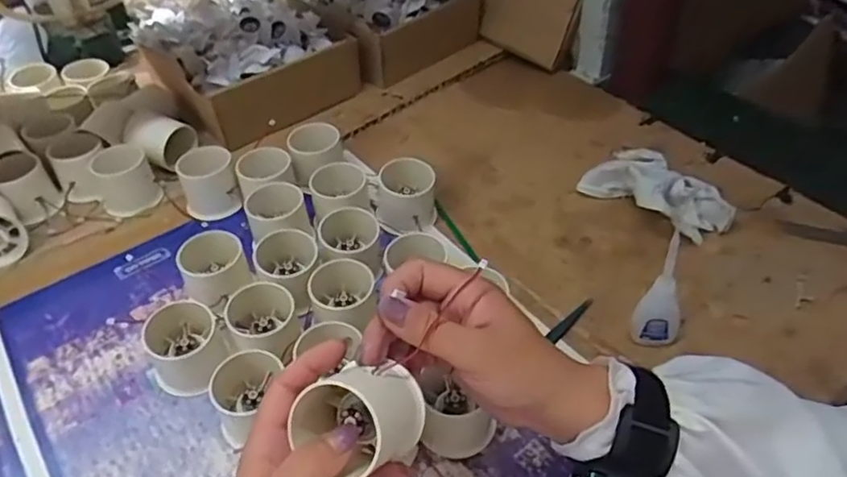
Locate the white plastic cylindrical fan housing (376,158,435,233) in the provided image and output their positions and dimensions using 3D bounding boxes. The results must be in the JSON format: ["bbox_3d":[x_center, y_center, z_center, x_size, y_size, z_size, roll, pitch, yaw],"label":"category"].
[{"bbox_3d":[-0.016,-0.037,0.579,0.053,0.050,0.049,-1,45,1],"label":"white plastic cylindrical fan housing"}]

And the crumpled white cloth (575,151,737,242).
[{"bbox_3d":[0.222,-0.047,0.595,0.089,0.043,0.129,-29,51,-24],"label":"crumpled white cloth"}]

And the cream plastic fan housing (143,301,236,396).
[{"bbox_3d":[-0.182,0.080,0.485,0.059,0.038,0.059,-1,45,1],"label":"cream plastic fan housing"}]

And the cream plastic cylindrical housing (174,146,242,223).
[{"bbox_3d":[-0.205,-0.054,0.611,0.051,0.055,0.046,-17,47,-14],"label":"cream plastic cylindrical housing"}]

